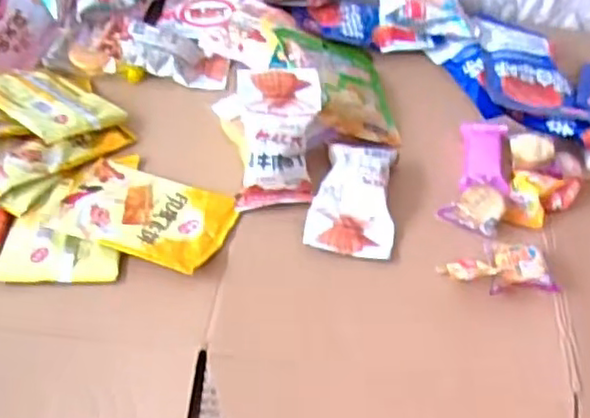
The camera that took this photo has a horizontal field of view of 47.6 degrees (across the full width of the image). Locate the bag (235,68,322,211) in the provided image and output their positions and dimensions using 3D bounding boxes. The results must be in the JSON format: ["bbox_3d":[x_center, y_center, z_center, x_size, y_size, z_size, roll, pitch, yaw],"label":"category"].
[{"bbox_3d":[-0.018,-0.068,0.623,0.074,0.029,0.135,5,81,3],"label":"bag"}]

